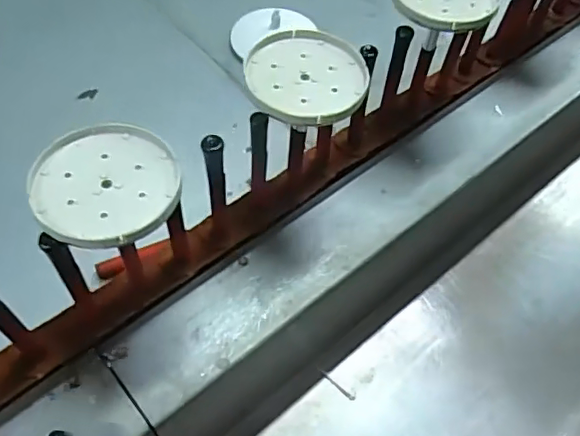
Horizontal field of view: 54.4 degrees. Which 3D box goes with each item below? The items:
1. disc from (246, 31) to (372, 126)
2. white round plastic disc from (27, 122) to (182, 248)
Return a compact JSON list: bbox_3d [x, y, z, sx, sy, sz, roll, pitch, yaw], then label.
[{"bbox_3d":[0.015,-0.131,0.510,0.109,0.008,0.109,2,59,-3],"label":"disc"},{"bbox_3d":[-0.142,-0.028,0.433,0.107,0.007,0.111,2,59,-3],"label":"white round plastic disc"}]

